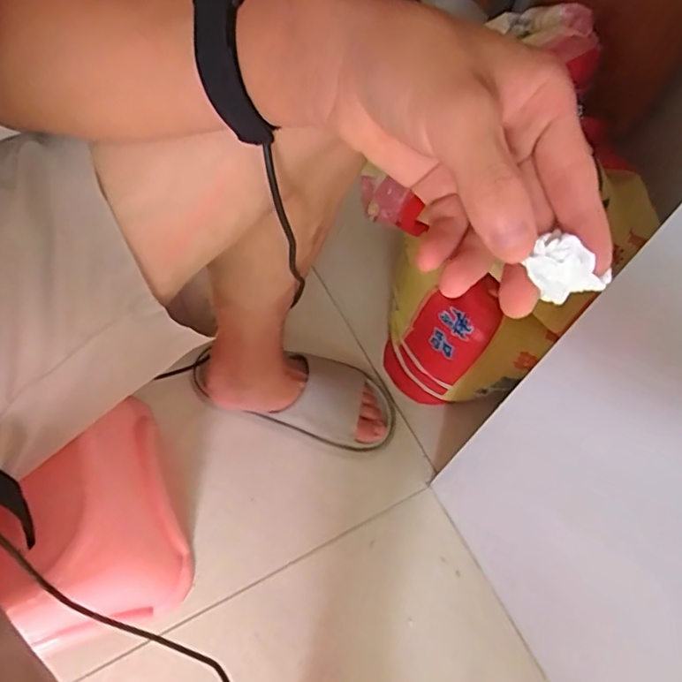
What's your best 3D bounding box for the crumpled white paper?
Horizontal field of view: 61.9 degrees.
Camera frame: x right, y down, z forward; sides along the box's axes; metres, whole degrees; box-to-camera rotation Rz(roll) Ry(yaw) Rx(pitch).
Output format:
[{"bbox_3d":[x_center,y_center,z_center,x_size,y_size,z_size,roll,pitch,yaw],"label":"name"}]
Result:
[{"bbox_3d":[0.088,-0.027,0.226,0.022,0.016,0.027,-38,72,-20],"label":"crumpled white paper"}]

